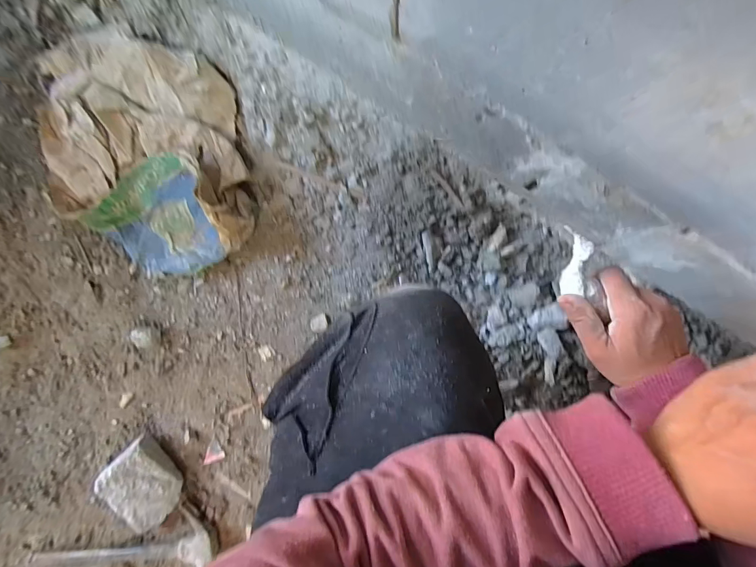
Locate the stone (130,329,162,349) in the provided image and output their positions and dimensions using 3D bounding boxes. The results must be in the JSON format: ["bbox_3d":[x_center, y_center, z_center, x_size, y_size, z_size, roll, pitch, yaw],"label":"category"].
[{"bbox_3d":[-0.349,0.083,0.560,0.043,0.012,0.029,-1,92,3],"label":"stone"}]

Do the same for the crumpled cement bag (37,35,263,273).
[{"bbox_3d":[-0.331,-0.186,0.515,0.260,0.084,0.343,-12,91,4],"label":"crumpled cement bag"}]

